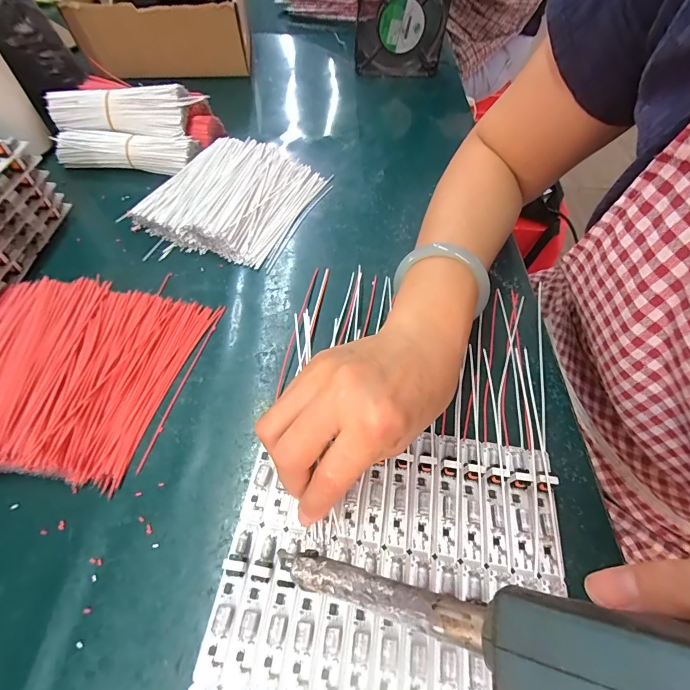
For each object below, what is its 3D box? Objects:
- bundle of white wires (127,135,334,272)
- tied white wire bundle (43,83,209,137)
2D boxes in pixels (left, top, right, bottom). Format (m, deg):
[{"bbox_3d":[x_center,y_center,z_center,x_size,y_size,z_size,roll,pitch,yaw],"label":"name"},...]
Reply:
[{"bbox_3d":[-0.111,-0.155,0.382,0.149,0.032,0.154,18,59,10],"label":"bundle of white wires"},{"bbox_3d":[-0.241,-0.256,0.405,0.164,0.037,0.042,1,57,0],"label":"tied white wire bundle"}]

